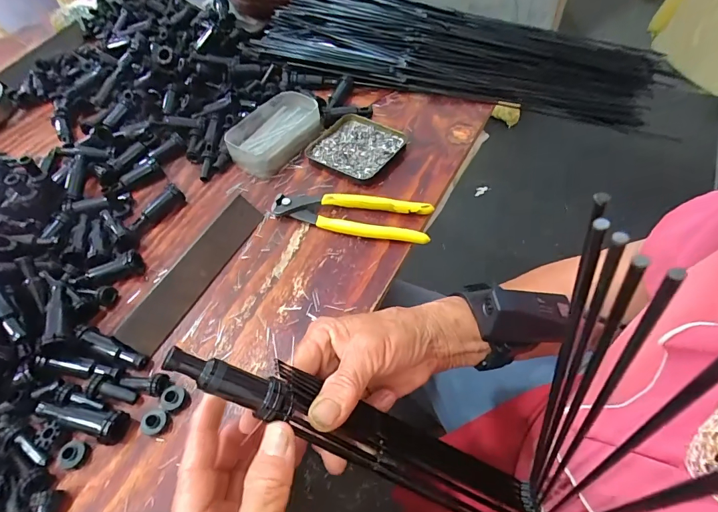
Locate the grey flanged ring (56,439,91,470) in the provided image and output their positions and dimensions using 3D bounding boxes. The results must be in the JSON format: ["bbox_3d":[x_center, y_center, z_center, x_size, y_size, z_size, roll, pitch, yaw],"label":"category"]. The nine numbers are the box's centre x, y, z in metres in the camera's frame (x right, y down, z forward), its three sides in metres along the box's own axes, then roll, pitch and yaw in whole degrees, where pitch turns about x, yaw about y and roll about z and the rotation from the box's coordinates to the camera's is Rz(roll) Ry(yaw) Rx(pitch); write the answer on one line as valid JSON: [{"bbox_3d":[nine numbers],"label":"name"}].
[{"bbox_3d":[-0.211,0.146,0.287,0.016,0.011,0.019,-19,55,-10],"label":"grey flanged ring"}]

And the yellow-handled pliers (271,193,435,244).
[{"bbox_3d":[-0.008,-0.045,0.413,0.167,0.018,0.048,9,55,11],"label":"yellow-handled pliers"}]

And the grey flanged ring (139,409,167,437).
[{"bbox_3d":[-0.155,0.128,0.297,0.016,0.012,0.018,4,54,7],"label":"grey flanged ring"}]

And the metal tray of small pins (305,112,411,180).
[{"bbox_3d":[-0.003,-0.136,0.479,0.099,0.013,0.098,25,59,21],"label":"metal tray of small pins"}]

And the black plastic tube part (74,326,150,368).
[{"bbox_3d":[-0.211,0.076,0.328,0.068,0.013,0.013,20,57,18],"label":"black plastic tube part"}]

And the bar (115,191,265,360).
[{"bbox_3d":[-0.156,0.012,0.378,0.037,0.007,0.177,41,58,-17],"label":"bar"}]

